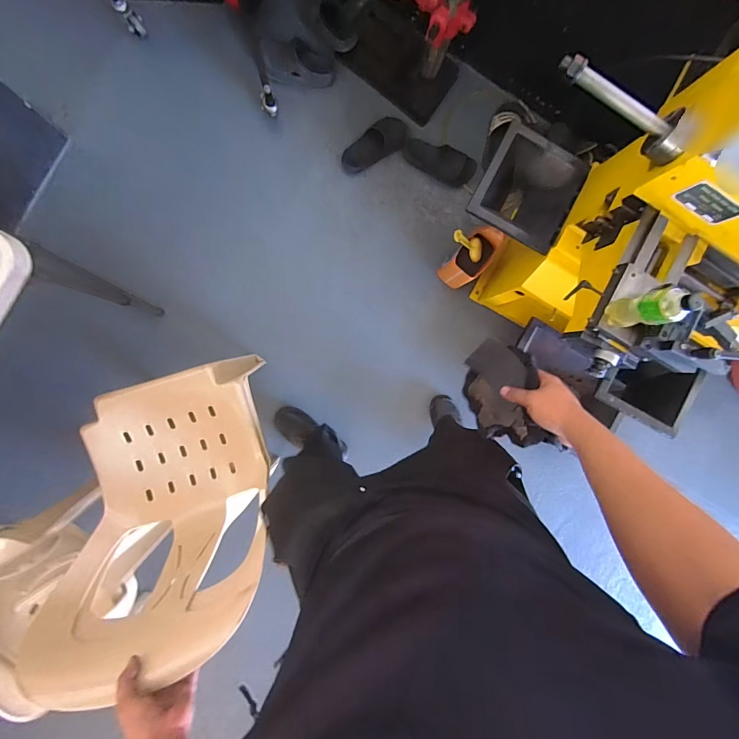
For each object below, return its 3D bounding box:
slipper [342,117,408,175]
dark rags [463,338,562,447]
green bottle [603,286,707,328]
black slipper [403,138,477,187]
[{"bbox_3d":[0.017,-0.801,1.307,0.262,0.066,0.105,-31,97,-4],"label":"slipper"},{"bbox_3d":[0.230,0.036,0.619,0.055,0.128,0.174,-17,101,-41],"label":"dark rags"},{"bbox_3d":[0.516,-0.114,0.682,0.050,0.164,0.066,1,92,-7],"label":"green bottle"},{"bbox_3d":[0.256,-0.764,1.344,0.264,0.058,0.097,24,89,-8],"label":"black slipper"}]

